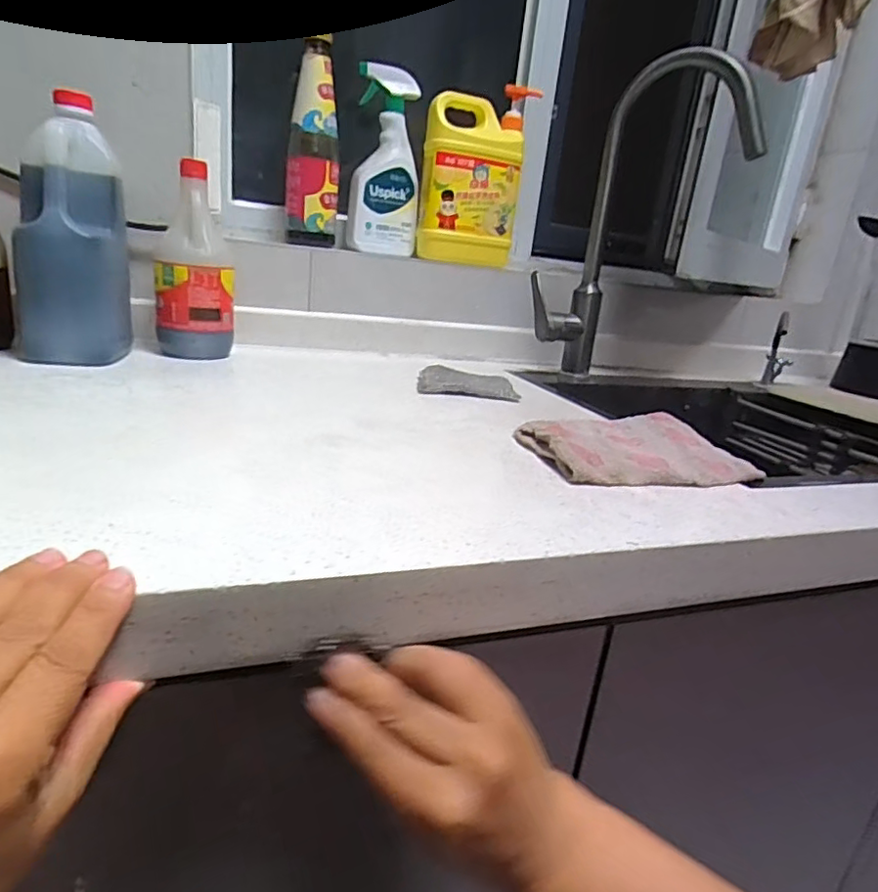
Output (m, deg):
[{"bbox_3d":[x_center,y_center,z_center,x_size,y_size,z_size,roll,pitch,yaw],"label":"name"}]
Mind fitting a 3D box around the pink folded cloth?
[{"bbox_3d":[0.167,0.001,0.504,0.178,0.021,0.124,0,19,-19],"label":"pink folded cloth"}]

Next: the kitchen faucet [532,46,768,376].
[{"bbox_3d":[0.260,-0.286,0.771,0.252,0.395,0.066,15,19,24],"label":"kitchen faucet"}]

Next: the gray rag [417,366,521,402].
[{"bbox_3d":[0.033,-0.074,0.687,0.114,0.016,0.074,5,18,-7],"label":"gray rag"}]

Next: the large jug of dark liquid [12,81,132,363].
[{"bbox_3d":[-0.377,-0.216,0.608,0.091,0.241,0.124,-1,19,-22],"label":"large jug of dark liquid"}]

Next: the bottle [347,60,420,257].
[{"bbox_3d":[-0.078,-0.411,0.861,0.096,0.242,0.050,-8,22,-38],"label":"bottle"}]

